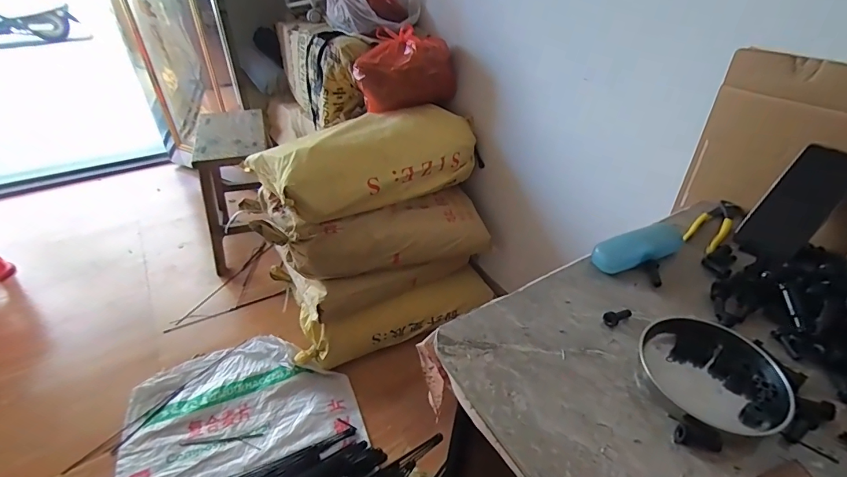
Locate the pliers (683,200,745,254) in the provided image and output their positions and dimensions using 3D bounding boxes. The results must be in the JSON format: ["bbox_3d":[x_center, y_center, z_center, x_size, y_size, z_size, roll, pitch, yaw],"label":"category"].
[{"bbox_3d":[0.475,-0.023,0.663,0.171,0.018,0.048,-30,49,-33],"label":"pliers"}]

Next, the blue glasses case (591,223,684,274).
[{"bbox_3d":[0.316,0.011,0.588,0.154,0.032,0.043,-14,42,-19],"label":"blue glasses case"}]

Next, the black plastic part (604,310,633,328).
[{"bbox_3d":[0.243,0.097,0.508,0.042,0.013,0.018,-8,41,-31],"label":"black plastic part"}]

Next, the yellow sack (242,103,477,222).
[{"bbox_3d":[-0.154,-0.239,1.173,0.600,0.206,0.316,-27,48,-31],"label":"yellow sack"}]

